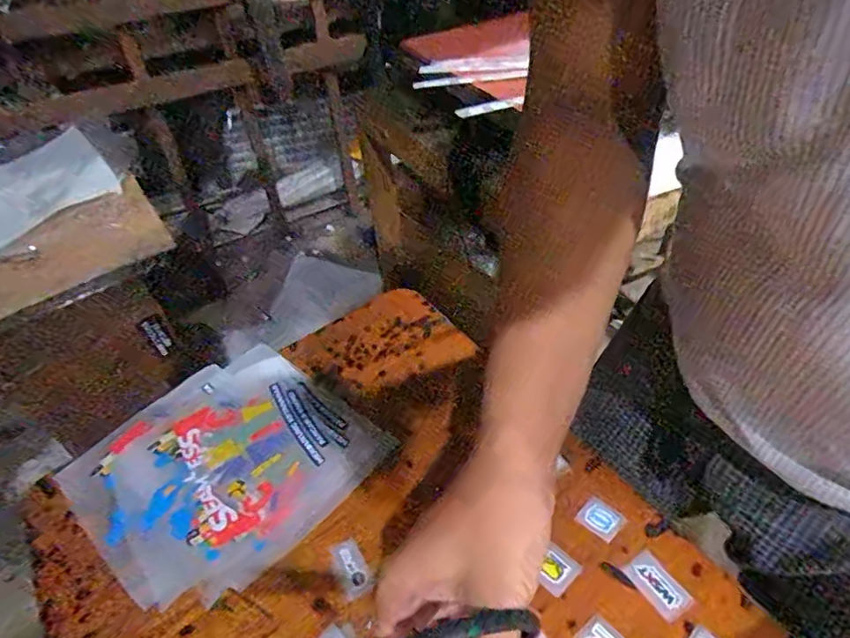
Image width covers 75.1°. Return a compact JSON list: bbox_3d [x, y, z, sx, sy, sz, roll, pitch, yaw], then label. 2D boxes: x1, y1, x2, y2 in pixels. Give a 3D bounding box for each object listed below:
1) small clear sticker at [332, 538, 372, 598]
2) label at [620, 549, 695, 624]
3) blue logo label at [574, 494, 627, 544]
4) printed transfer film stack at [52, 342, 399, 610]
[{"bbox_3d":[-0.060,0.202,0.450,0.022,0.004,0.044,-27,49,-19],"label":"small clear sticker"},{"bbox_3d":[0.176,0.201,0.419,0.028,0.004,0.046,-31,46,-15],"label":"label"},{"bbox_3d":[0.145,0.166,0.459,0.033,0.004,0.027,34,69,30],"label":"blue logo label"},{"bbox_3d":[-0.193,0.136,0.527,0.238,0.010,0.228,29,55,30],"label":"printed transfer film stack"}]

